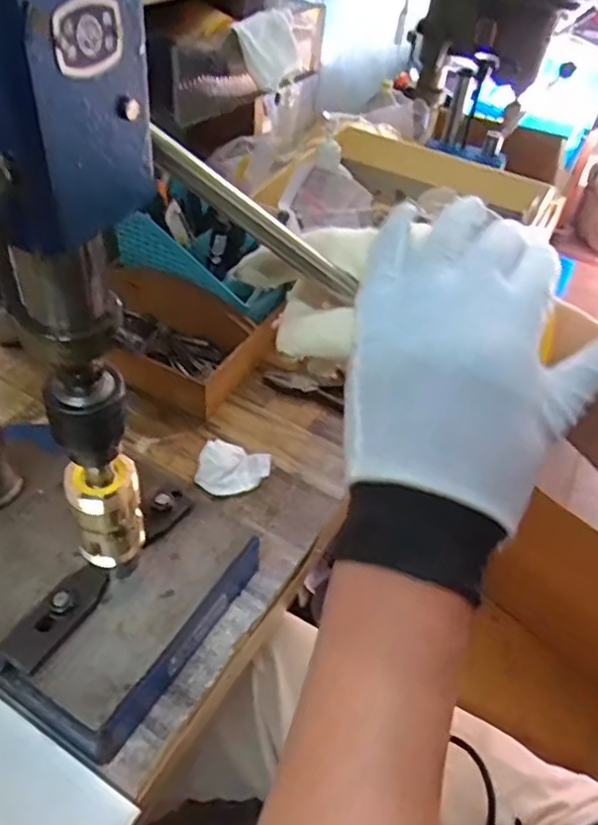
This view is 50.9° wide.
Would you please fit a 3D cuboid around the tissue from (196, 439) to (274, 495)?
[{"bbox_3d":[-0.058,0.049,0.558,0.065,0.026,0.039,1,46,-4],"label":"tissue"}]

